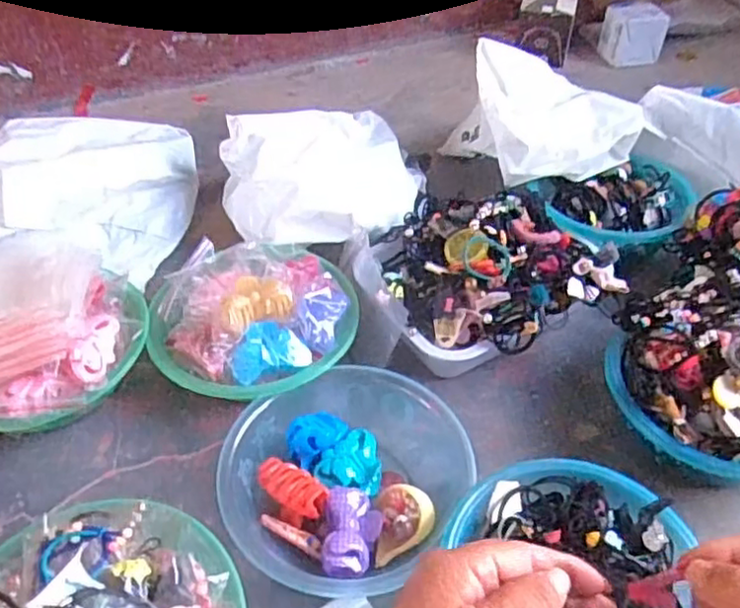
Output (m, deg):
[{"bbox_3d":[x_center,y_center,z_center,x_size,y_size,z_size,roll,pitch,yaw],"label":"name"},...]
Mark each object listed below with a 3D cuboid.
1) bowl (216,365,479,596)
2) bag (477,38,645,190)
[{"bbox_3d":[-0.024,0.169,0.675,0.219,0.075,0.229,0,44,0],"label":"bowl"},{"bbox_3d":[0.279,-0.283,0.990,0.239,0.131,0.186,-12,45,-12],"label":"bag"}]

